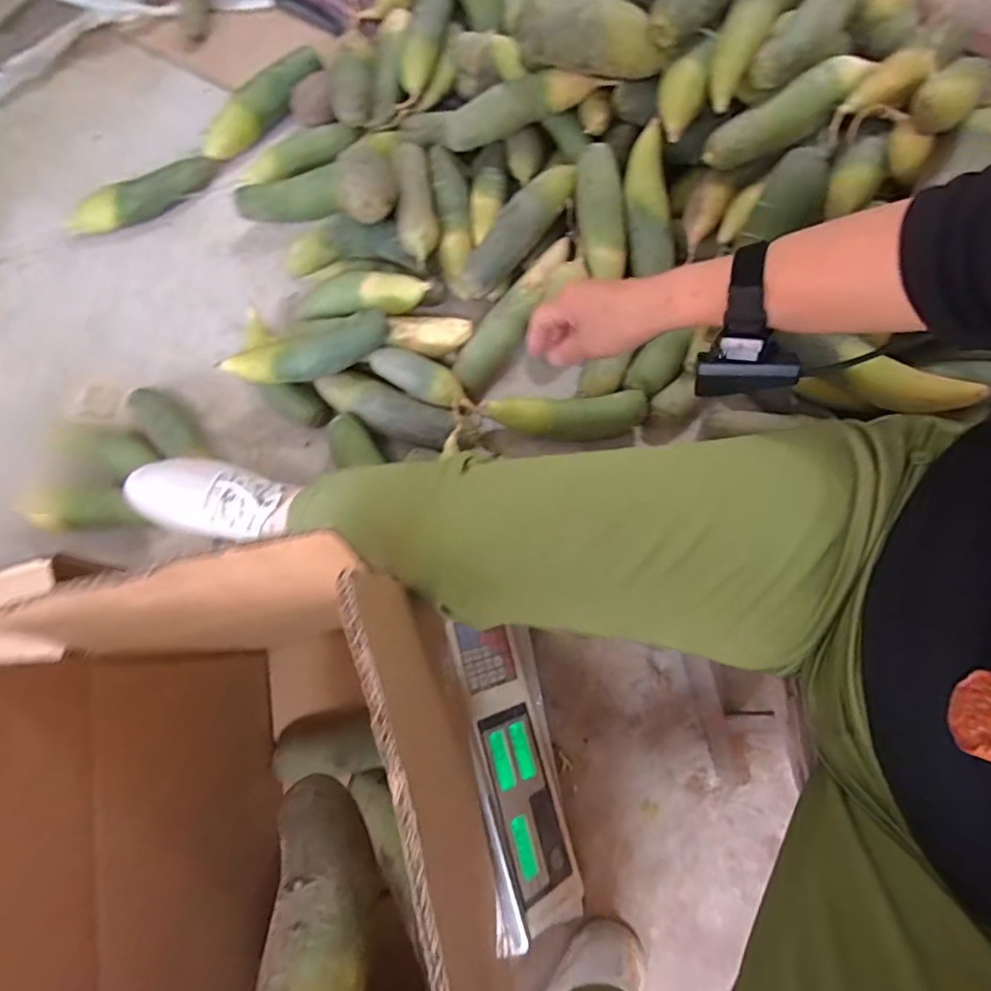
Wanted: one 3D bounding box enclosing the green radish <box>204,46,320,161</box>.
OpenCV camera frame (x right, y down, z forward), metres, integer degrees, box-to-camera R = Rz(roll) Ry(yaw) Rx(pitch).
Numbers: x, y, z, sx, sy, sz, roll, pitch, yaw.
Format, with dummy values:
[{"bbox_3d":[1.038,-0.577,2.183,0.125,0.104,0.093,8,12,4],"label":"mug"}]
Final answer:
[{"bbox_3d":[-0.380,-0.638,0.903,0.238,0.073,0.054,-44,79,-9],"label":"green radish"}]

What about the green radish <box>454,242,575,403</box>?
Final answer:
[{"bbox_3d":[0.021,-0.247,0.744,0.055,0.061,0.244,32,78,9],"label":"green radish"}]

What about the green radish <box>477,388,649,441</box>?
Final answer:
[{"bbox_3d":[0.090,-0.102,0.737,0.211,0.055,0.054,-5,76,0],"label":"green radish"}]

